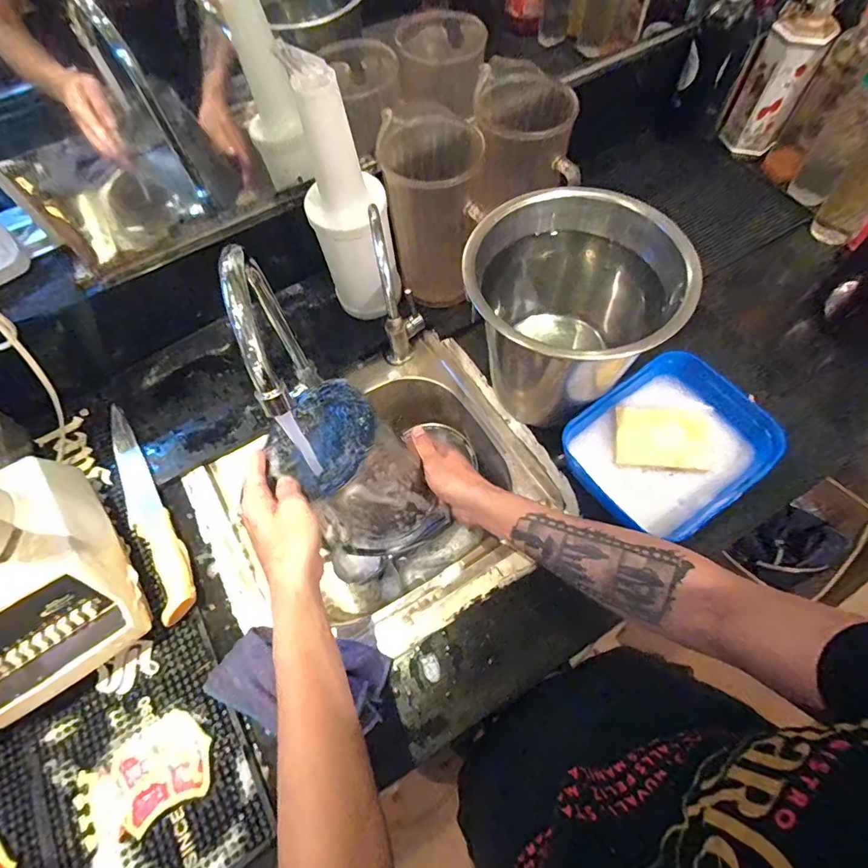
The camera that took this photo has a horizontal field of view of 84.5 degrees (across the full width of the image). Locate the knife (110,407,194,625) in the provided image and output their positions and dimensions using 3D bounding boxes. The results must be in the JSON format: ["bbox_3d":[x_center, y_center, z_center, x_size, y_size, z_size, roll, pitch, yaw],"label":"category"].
[{"bbox_3d":[-0.348,0.082,0.567,0.041,0.028,0.303,-34,67,-12],"label":"knife"}]

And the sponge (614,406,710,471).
[{"bbox_3d":[0.260,0.001,0.536,0.106,0.026,0.074,4,64,5],"label":"sponge"}]

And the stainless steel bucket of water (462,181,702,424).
[{"bbox_3d":[0.142,-0.118,0.523,0.206,0.191,0.179,-13,64,-3],"label":"stainless steel bucket of water"}]

